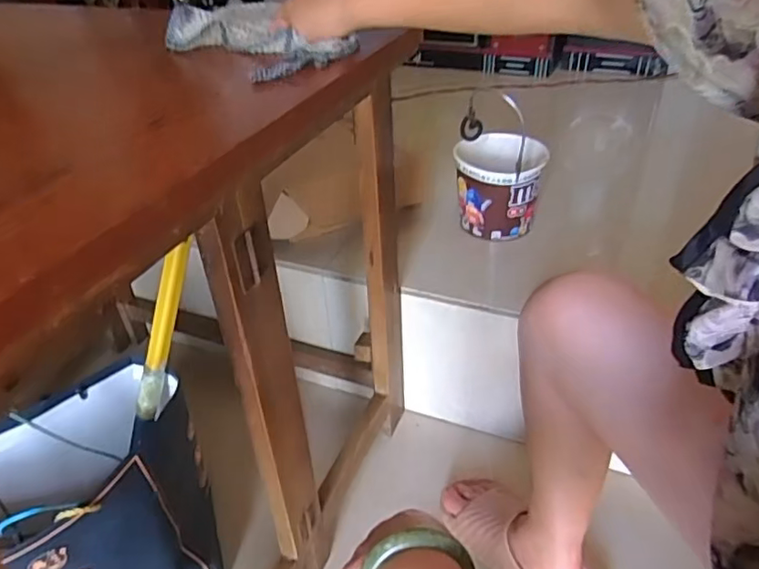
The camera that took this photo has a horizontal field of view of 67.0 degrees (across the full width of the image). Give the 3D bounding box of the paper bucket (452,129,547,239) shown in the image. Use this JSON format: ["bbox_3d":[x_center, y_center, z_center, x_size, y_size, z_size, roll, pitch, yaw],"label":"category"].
[{"bbox_3d":[0.188,-0.158,0.916,0.130,0.122,0.132,-2,37,1],"label":"paper bucket"}]

